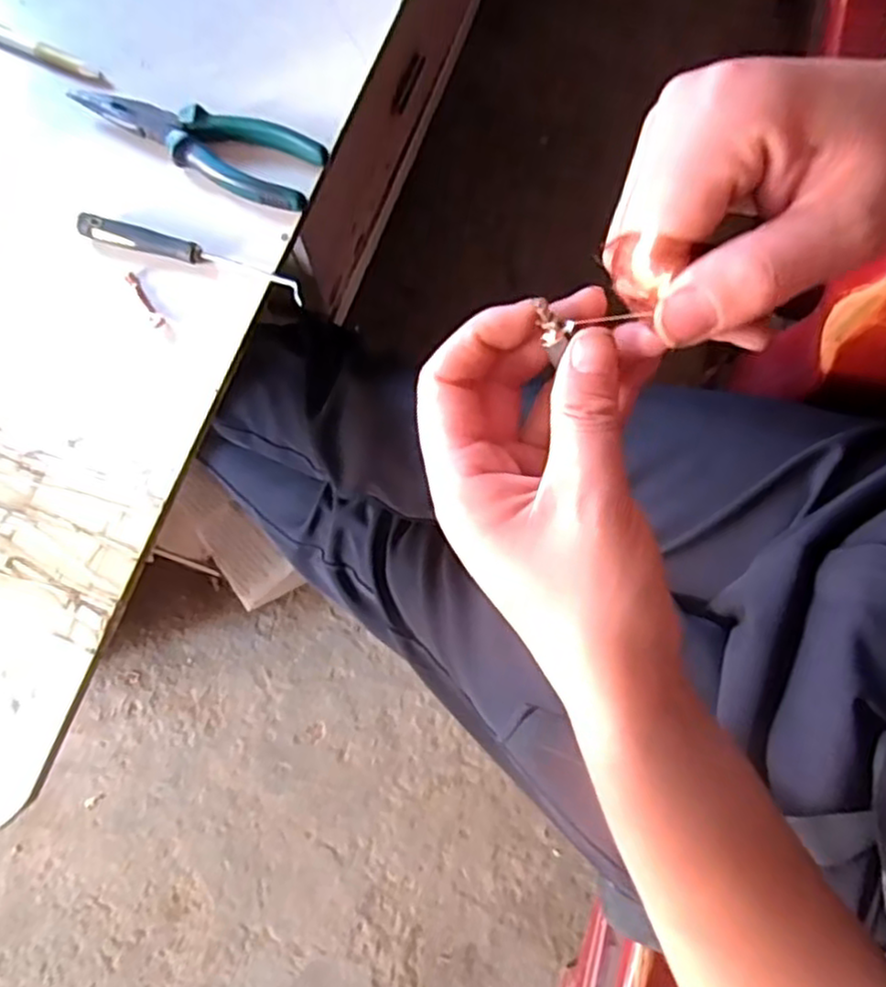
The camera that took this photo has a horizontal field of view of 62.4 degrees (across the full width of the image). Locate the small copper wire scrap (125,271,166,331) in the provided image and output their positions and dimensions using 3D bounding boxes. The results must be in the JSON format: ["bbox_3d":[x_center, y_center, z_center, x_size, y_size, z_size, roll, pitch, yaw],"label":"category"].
[{"bbox_3d":[-0.197,-0.128,0.484,0.008,0.007,0.047,-33,78,-8],"label":"small copper wire scrap"}]

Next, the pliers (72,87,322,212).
[{"bbox_3d":[-0.170,-0.247,0.506,0.174,0.018,0.053,22,77,6],"label":"pliers"}]

